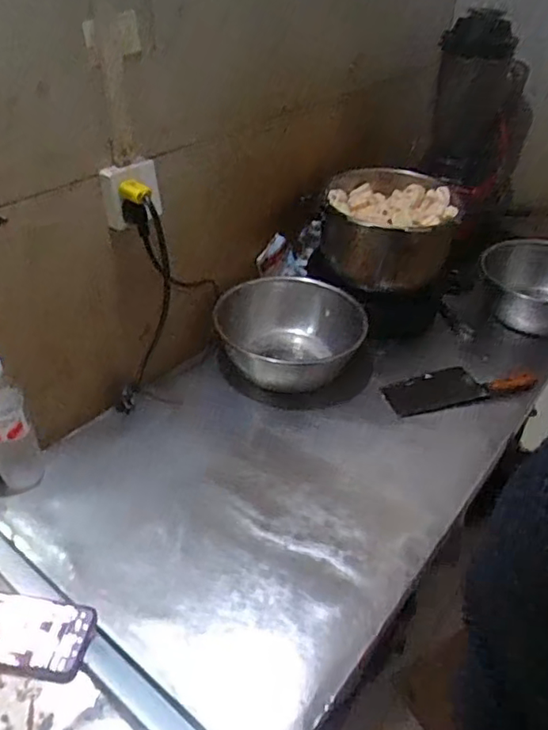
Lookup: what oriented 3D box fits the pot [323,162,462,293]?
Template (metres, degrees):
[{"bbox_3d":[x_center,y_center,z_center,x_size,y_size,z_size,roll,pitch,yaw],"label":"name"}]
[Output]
[{"bbox_3d":[0.243,-0.291,1.244,0.256,0.166,0.278,8,37,9],"label":"pot"}]

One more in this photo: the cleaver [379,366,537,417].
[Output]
[{"bbox_3d":[0.369,0.044,1.165,0.292,0.031,0.079,-7,37,-12],"label":"cleaver"}]

